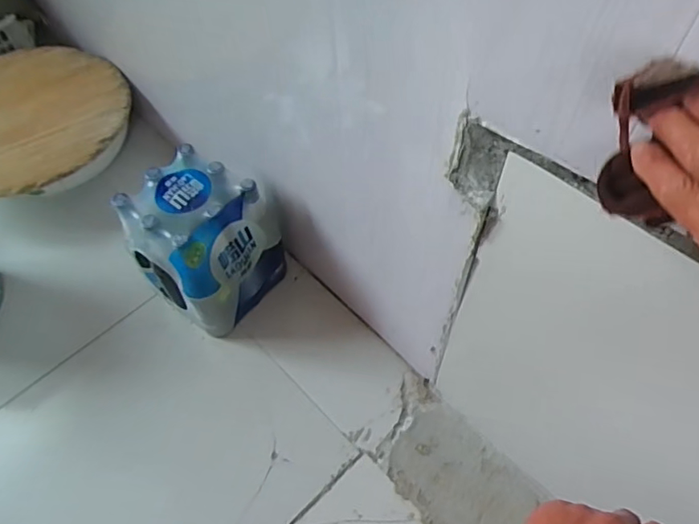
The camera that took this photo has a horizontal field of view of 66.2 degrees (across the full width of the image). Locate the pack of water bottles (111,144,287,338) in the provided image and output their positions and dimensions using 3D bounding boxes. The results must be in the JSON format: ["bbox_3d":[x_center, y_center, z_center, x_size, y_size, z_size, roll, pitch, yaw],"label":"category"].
[{"bbox_3d":[-0.252,-0.030,0.939,0.181,0.248,0.189,31,63,19],"label":"pack of water bottles"}]

